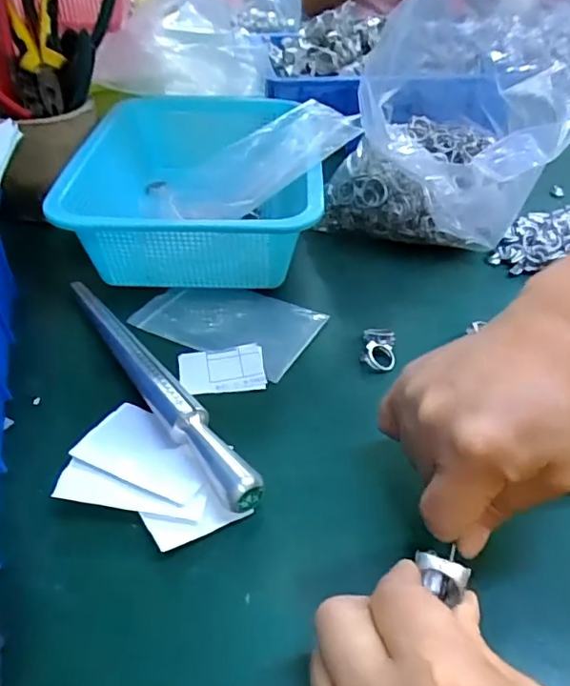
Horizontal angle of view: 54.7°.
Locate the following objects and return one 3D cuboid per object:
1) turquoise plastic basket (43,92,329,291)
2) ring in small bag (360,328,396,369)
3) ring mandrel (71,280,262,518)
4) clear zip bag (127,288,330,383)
[{"bbox_3d":[-0.068,-0.131,0.474,0.174,0.078,0.254,1,41,0],"label":"turquoise plastic basket"},{"bbox_3d":[0.064,0.002,0.376,0.022,0.012,0.038,8,41,8],"label":"ring in small bag"},{"bbox_3d":[-0.084,0.018,0.343,0.021,0.020,0.233,-24,47,-26],"label":"ring mandrel"},{"bbox_3d":[-0.040,-0.018,0.400,0.121,0.005,0.078,20,44,21],"label":"clear zip bag"}]

